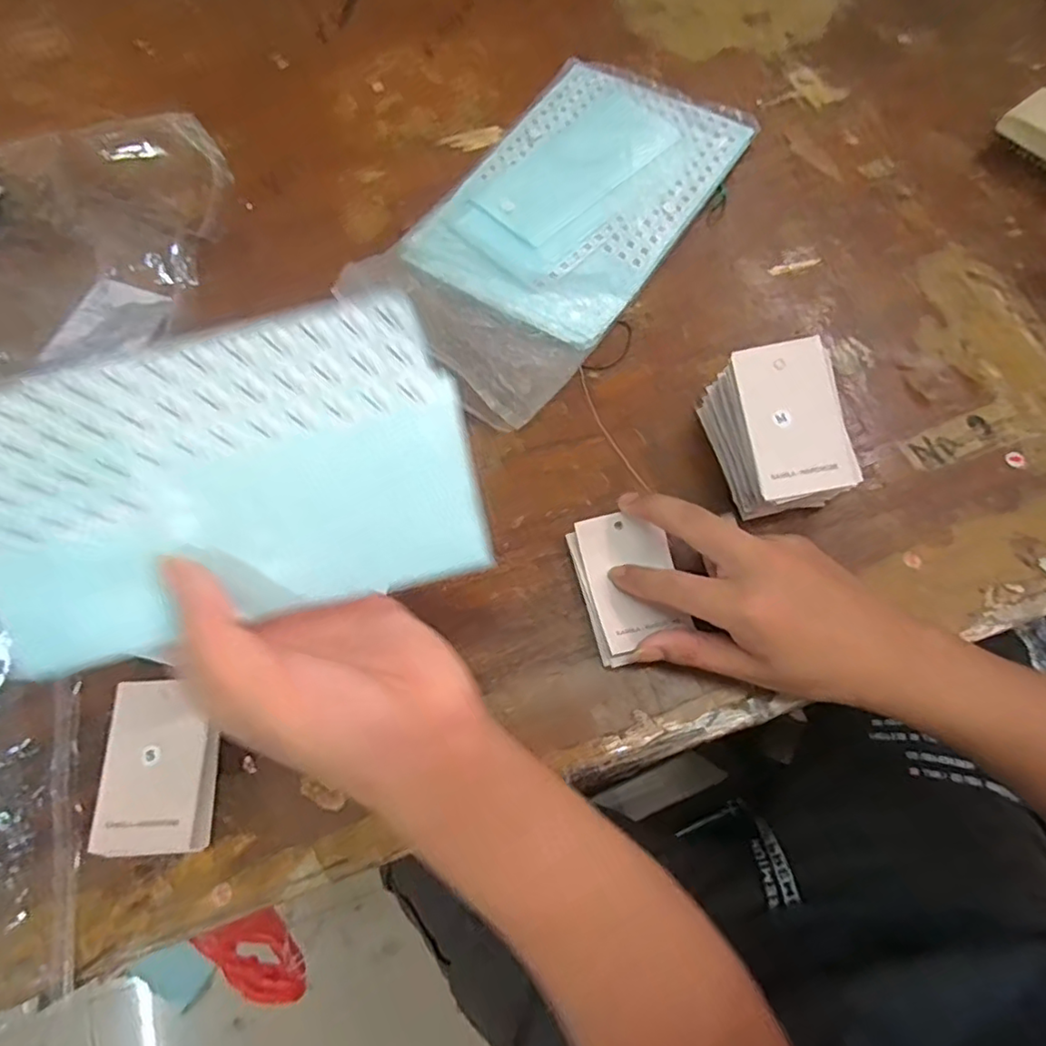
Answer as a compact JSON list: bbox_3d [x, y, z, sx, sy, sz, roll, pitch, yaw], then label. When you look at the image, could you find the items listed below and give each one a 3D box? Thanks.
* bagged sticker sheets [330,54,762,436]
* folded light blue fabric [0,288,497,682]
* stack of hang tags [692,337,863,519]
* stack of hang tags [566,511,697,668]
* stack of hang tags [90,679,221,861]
[{"bbox_3d":[0.022,-0.228,0.429,0.167,0.036,0.317,33,75,12],"label":"bagged sticker sheets"},{"bbox_3d":[-0.098,-0.011,0.194,0.160,0.006,0.094,-14,108,-4],"label":"folded light blue fabric"},{"bbox_3d":[0.145,-0.050,0.340,0.060,0.057,0.085,-8,71,-1],"label":"stack of hang tags"},{"bbox_3d":[0.060,0.034,0.336,0.052,0.013,0.080,-14,71,-3],"label":"stack of hang tags"},{"bbox_3d":[-0.185,0.126,0.309,0.051,0.020,0.083,-1,71,2],"label":"stack of hang tags"}]

